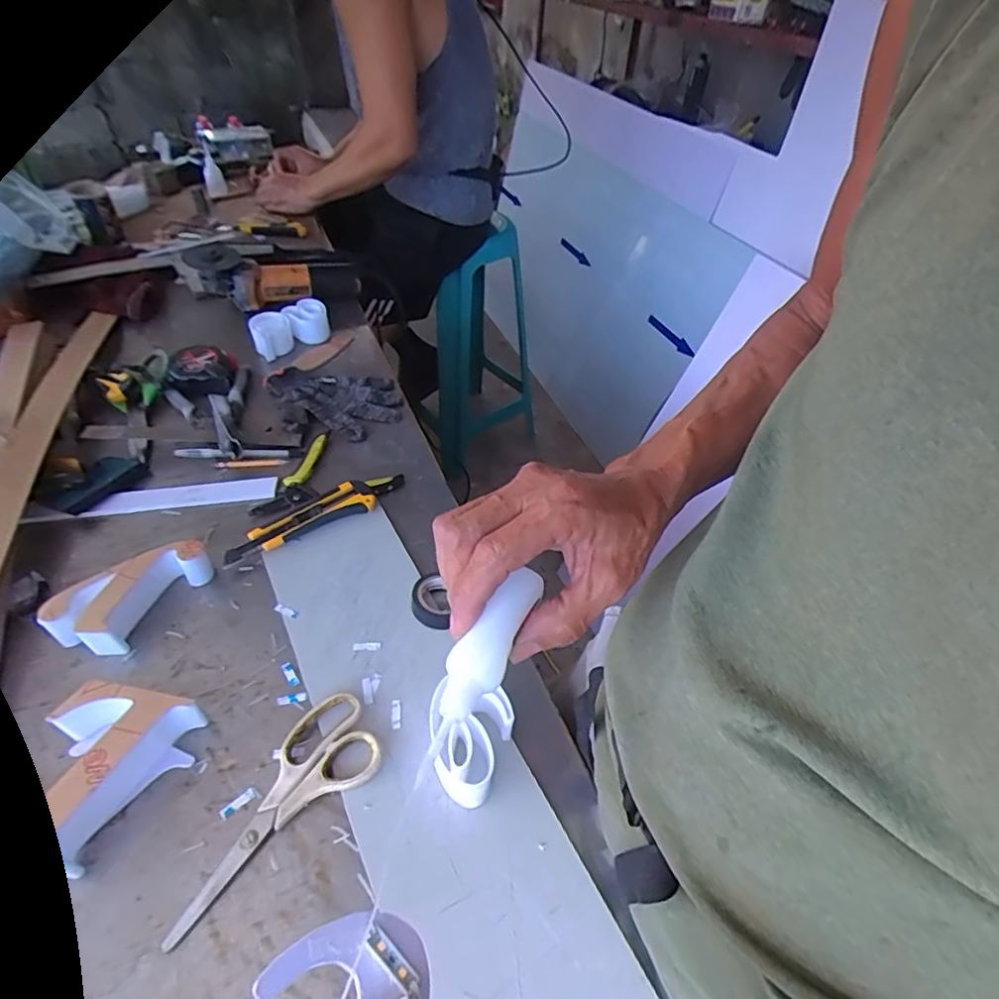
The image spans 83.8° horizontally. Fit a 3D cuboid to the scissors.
[{"bbox_3d":[-0.178,0.230,0.428,0.178,0.018,0.077,-32,55,-29],"label":"scissors"}]

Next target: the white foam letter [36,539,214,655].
[{"bbox_3d":[-0.351,0.090,0.536,0.064,0.045,0.131,24,50,19],"label":"white foam letter"}]

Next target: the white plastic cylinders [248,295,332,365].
[{"bbox_3d":[-0.336,-0.276,0.901,0.128,0.049,0.064,-31,55,-30],"label":"white plastic cylinders"}]

